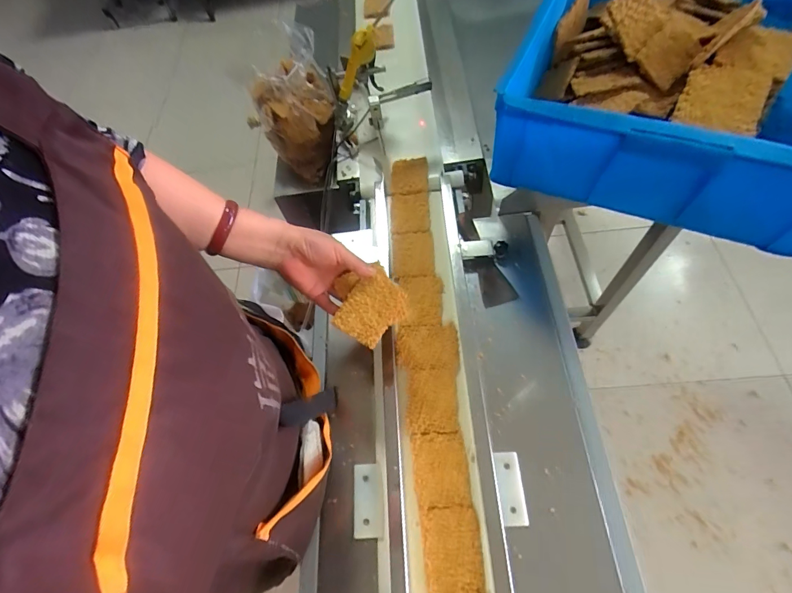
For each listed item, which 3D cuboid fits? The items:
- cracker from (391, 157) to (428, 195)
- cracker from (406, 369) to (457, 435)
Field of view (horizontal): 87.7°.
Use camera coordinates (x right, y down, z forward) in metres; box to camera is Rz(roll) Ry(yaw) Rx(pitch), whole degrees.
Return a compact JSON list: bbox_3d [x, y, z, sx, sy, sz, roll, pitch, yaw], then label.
[{"bbox_3d":[0.026,-0.226,0.767,0.067,0.011,0.085,-6,64,13],"label":"cracker"},{"bbox_3d":[0.050,0.144,0.574,0.067,0.007,0.090,-1,61,6],"label":"cracker"}]

